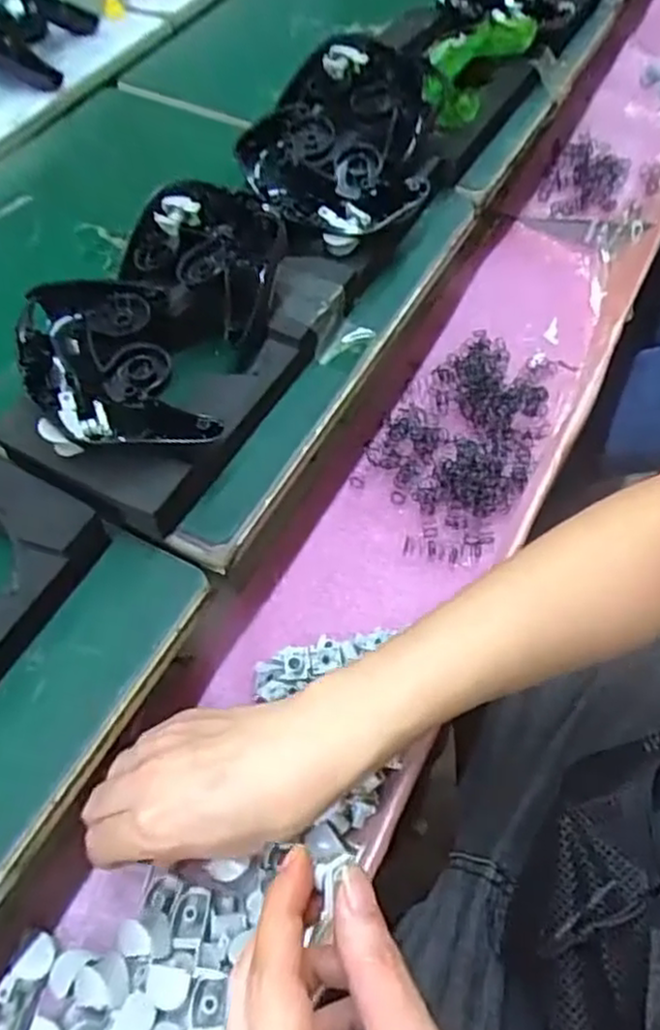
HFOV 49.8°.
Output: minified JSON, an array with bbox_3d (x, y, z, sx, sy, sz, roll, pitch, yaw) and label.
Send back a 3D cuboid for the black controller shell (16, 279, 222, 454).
[{"bbox_3d":[-0.135,-0.085,0.441,0.095,0.056,0.142,-20,58,-16],"label":"black controller shell"}]

